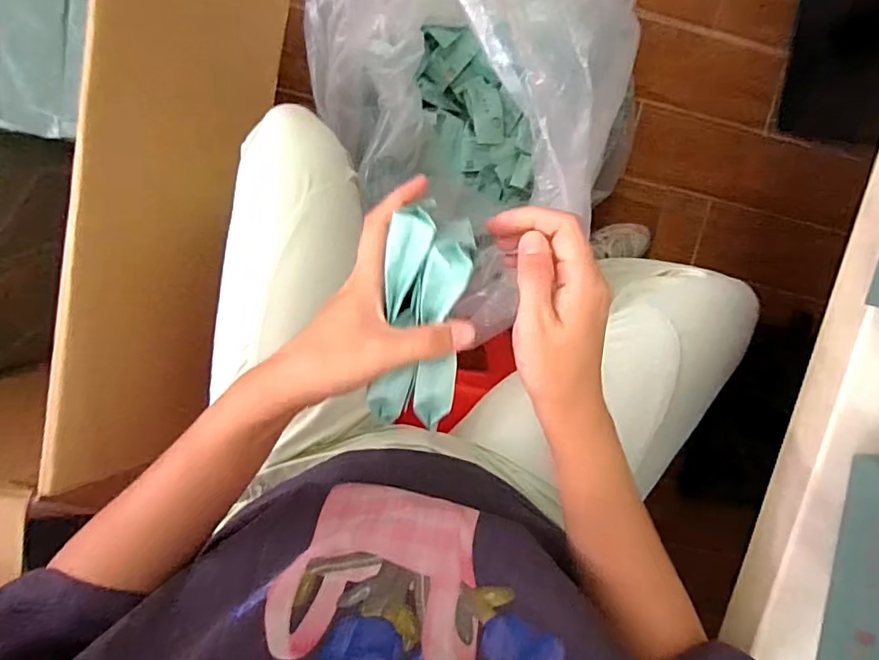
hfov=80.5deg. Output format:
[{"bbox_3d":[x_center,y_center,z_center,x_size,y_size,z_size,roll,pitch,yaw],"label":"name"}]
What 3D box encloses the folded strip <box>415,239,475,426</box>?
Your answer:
[{"bbox_3d":[0.000,0.005,0.310,0.025,0.010,0.112,4,105,-5],"label":"folded strip"}]

